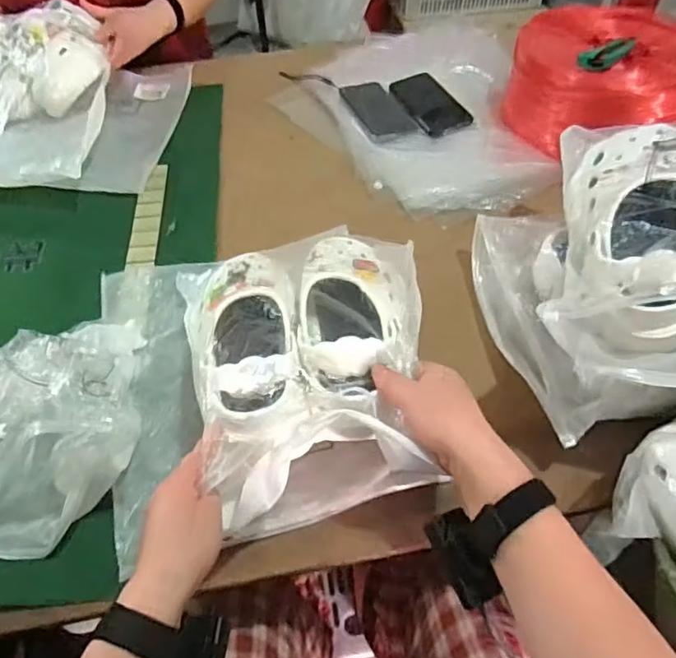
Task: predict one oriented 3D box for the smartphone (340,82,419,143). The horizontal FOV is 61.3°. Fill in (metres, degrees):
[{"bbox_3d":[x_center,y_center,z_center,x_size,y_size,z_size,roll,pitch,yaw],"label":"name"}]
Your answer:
[{"bbox_3d":[0.064,-0.354,0.926,0.081,0.014,0.158,-18,53,-13],"label":"smartphone"}]

